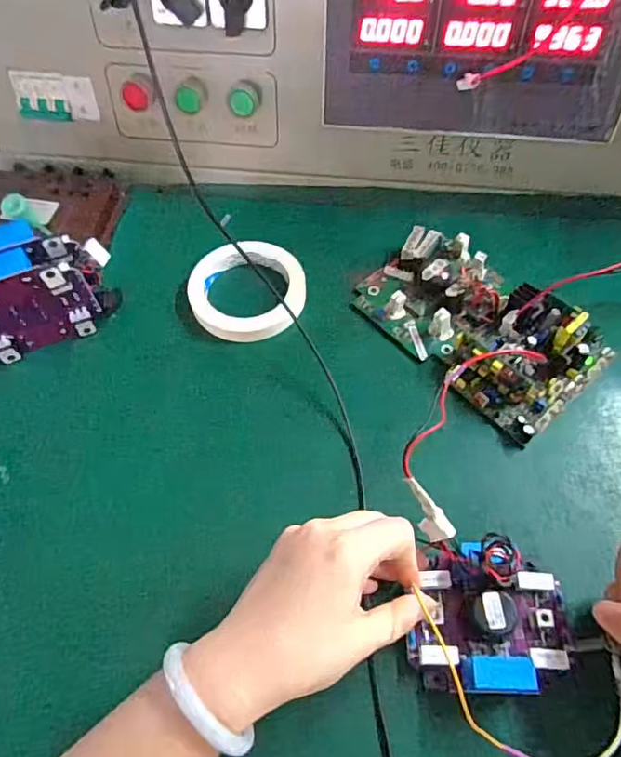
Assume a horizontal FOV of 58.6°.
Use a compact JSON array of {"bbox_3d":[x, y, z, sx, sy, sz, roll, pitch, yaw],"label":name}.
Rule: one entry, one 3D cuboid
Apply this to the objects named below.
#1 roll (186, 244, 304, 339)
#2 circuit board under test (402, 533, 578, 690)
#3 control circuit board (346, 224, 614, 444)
[{"bbox_3d":[-0.057,-0.077,0.498,0.102,0.017,0.106,-1,58,2],"label":"roll"},{"bbox_3d":[0.112,0.144,0.336,0.095,0.050,0.080,0,58,2],"label":"circuit board under test"},{"bbox_3d":[0.140,-0.051,0.466,0.116,0.037,0.194,-38,64,-20],"label":"control circuit board"}]

